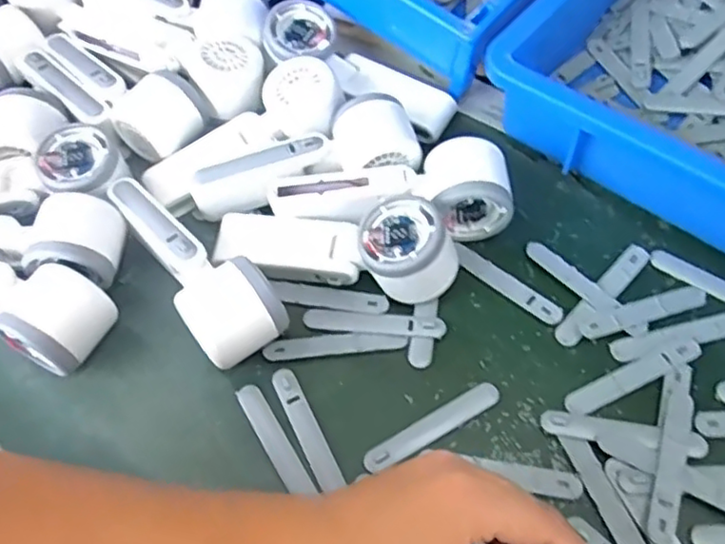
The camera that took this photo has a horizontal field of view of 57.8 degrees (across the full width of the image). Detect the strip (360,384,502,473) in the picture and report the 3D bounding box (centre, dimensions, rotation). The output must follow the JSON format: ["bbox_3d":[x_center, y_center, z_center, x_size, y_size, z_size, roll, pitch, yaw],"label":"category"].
[{"bbox_3d":[0.045,0.097,0.410,0.094,0.004,0.016,-27,63,-14],"label":"strip"}]

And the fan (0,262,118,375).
[{"bbox_3d":[-0.245,0.014,0.441,0.165,0.062,0.052,22,63,14],"label":"fan"}]

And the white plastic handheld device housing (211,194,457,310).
[{"bbox_3d":[-0.020,-0.023,0.440,0.166,0.051,0.053,10,61,7],"label":"white plastic handheld device housing"}]

